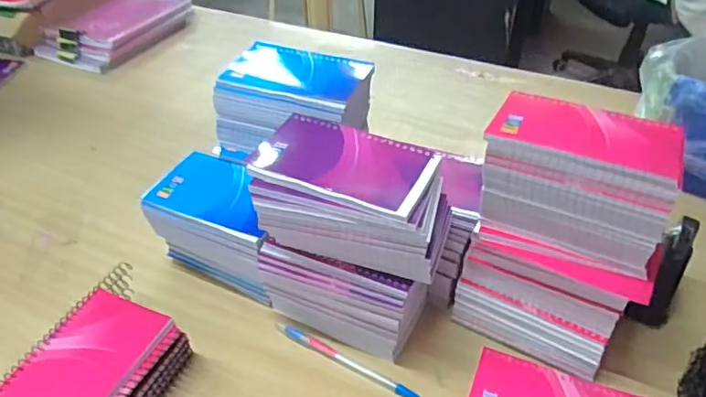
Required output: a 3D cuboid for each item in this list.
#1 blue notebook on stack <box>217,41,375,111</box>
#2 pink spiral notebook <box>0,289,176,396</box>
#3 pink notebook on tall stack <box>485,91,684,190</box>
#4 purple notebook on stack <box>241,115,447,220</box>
[{"bbox_3d":[-0.053,-0.117,0.520,0.128,0.010,0.078,16,49,15],"label":"blue notebook on stack"},{"bbox_3d":[-0.219,0.134,0.432,0.089,0.014,0.134,14,43,15],"label":"pink spiral notebook"},{"bbox_3d":[0.171,-0.050,0.403,0.128,0.007,0.076,20,45,21],"label":"pink notebook on tall stack"},{"bbox_3d":[-0.008,-0.030,0.420,0.137,0.008,0.087,18,44,19],"label":"purple notebook on stack"}]

